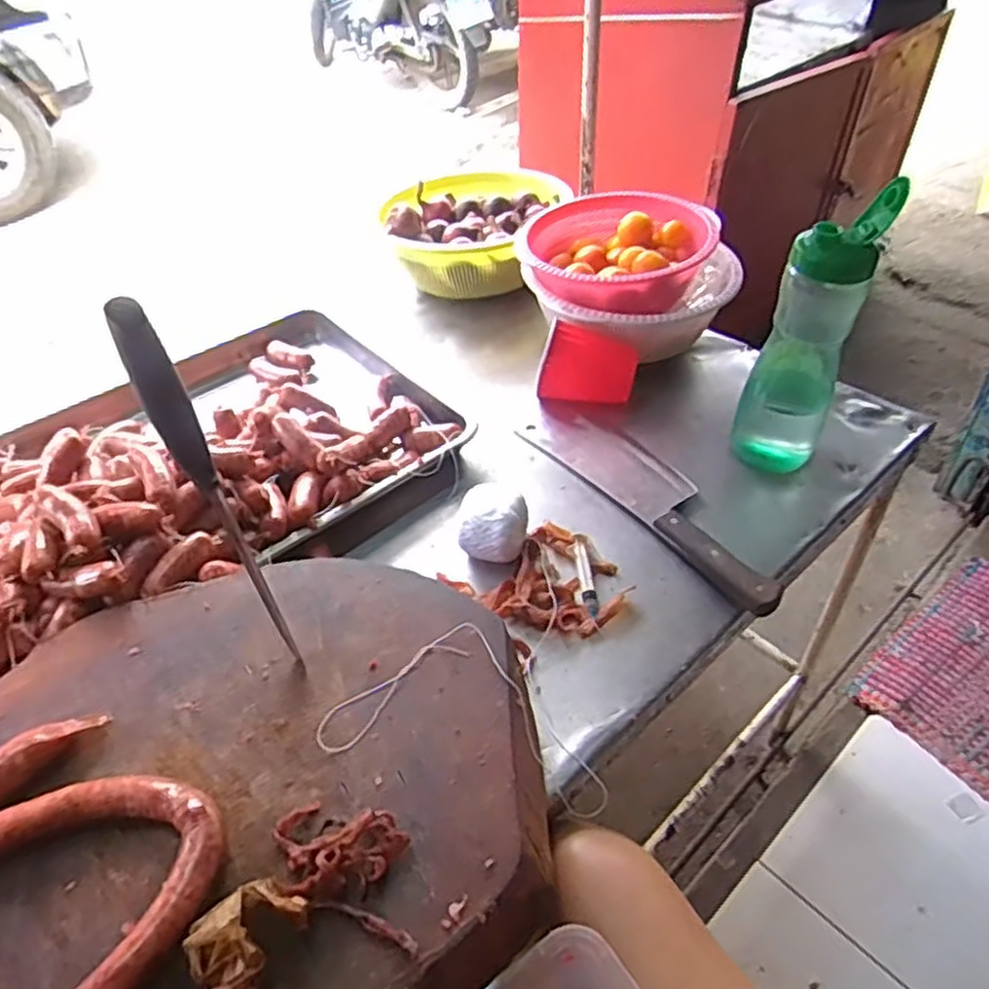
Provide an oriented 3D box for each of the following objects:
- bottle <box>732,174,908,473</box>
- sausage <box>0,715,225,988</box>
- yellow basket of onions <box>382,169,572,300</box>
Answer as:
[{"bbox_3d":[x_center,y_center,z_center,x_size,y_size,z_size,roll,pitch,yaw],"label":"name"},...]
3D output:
[{"bbox_3d":[0.311,-0.154,0.739,0.086,0.278,0.097,18,48,19],"label":"bottle"},{"bbox_3d":[-0.261,0.223,0.429,0.186,0.026,0.159,24,50,25],"label":"sausage"},{"bbox_3d":[-0.024,-0.393,1.098,0.237,0.098,0.256,17,48,19],"label":"yellow basket of onions"}]

